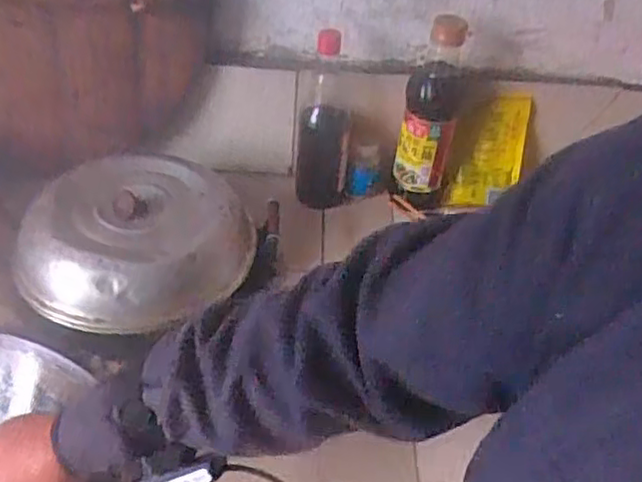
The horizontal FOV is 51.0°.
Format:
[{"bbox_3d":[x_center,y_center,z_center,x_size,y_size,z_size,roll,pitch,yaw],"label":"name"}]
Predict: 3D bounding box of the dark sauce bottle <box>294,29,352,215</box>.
[{"bbox_3d":[0.007,-0.154,0.886,0.071,0.227,0.073,6,42,0],"label":"dark sauce bottle"}]

